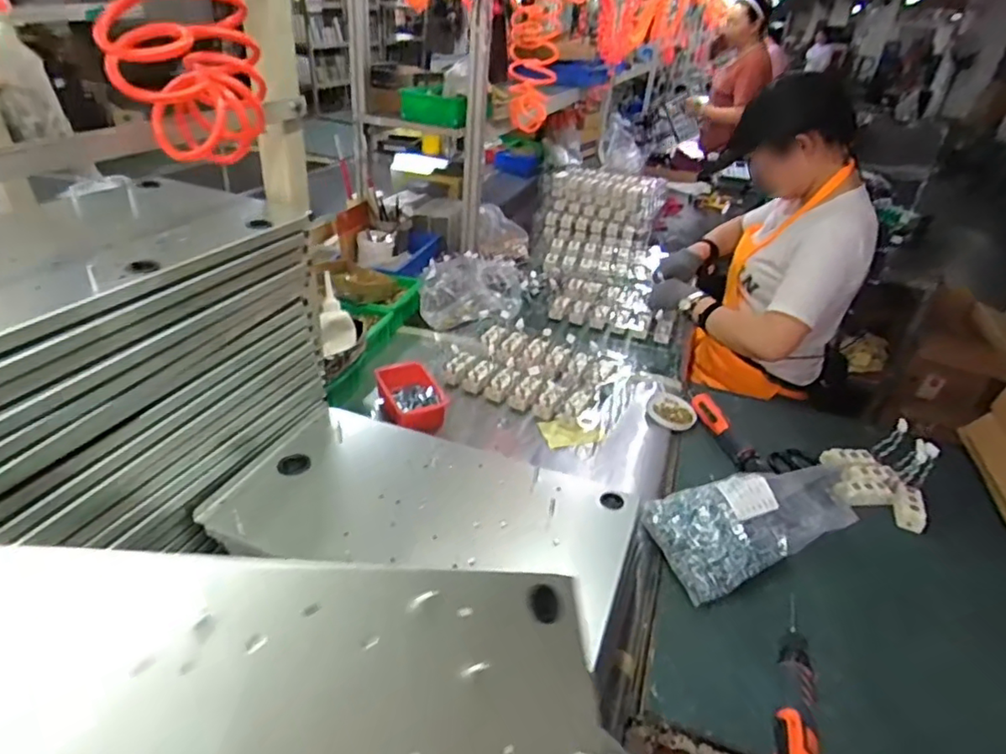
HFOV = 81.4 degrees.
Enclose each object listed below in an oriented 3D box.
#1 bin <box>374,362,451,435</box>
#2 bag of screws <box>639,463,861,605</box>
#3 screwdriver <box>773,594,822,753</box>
[{"bbox_3d":[-0.174,0.046,1.101,0.108,0.082,0.142,-12,36,-25],"label":"bin"},{"bbox_3d":[0.401,0.187,0.879,0.383,0.112,0.149,-12,36,-25],"label":"bag of screws"},{"bbox_3d":[0.329,0.358,0.662,0.048,0.041,0.307,17,34,18],"label":"screwdriver"}]

